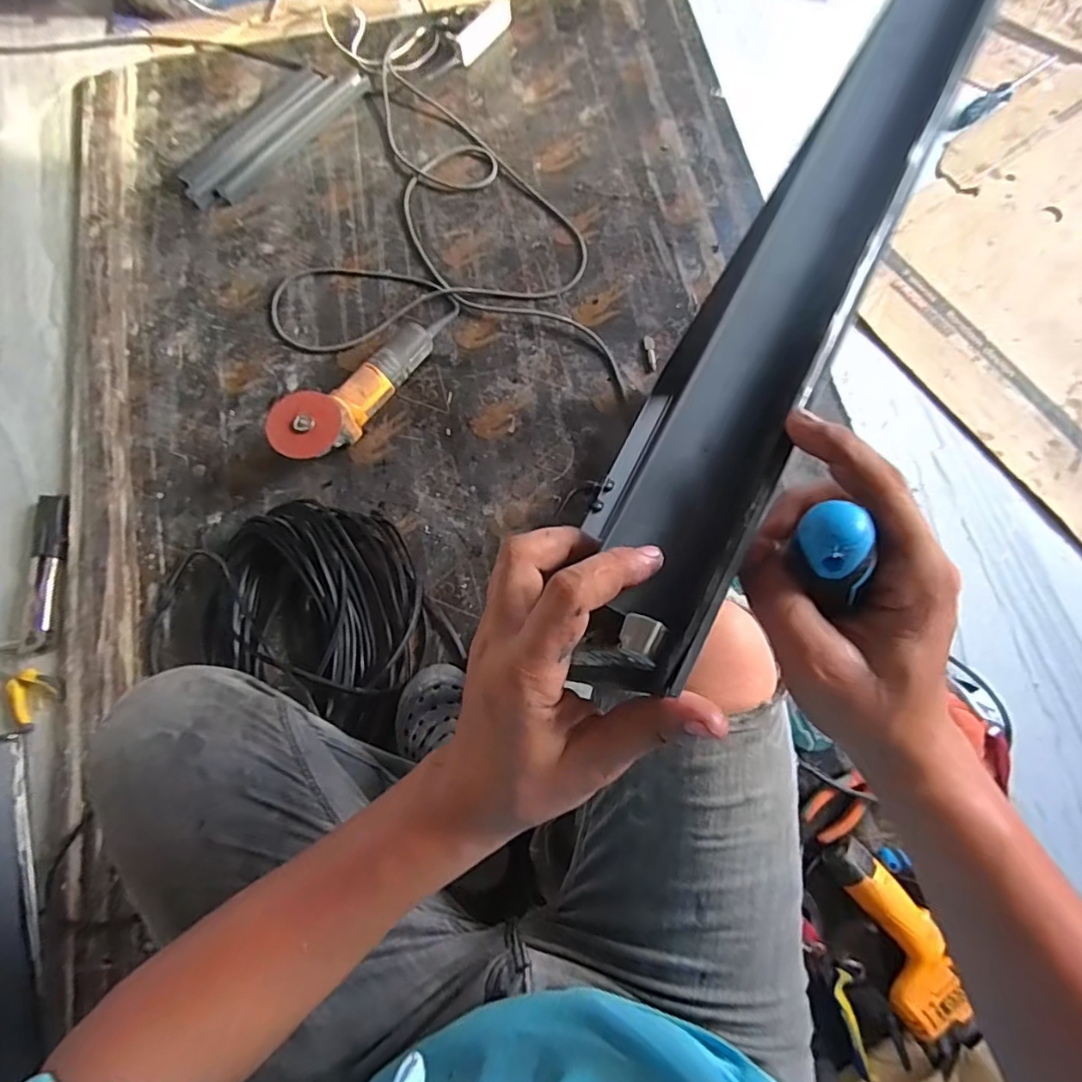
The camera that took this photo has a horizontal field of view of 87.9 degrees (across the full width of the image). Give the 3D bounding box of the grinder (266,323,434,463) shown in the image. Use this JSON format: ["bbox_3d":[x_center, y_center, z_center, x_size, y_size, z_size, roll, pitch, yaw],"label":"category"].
[{"bbox_3d":[-0.285,-0.230,0.868,0.090,0.090,0.304,36,66,10],"label":"grinder"}]

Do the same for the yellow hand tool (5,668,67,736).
[{"bbox_3d":[-0.746,0.227,0.825,0.079,0.014,0.081,0,75,2],"label":"yellow hand tool"}]

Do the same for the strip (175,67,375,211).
[{"bbox_3d":[-0.512,-0.770,1.049,0.152,0.020,0.383,39,79,11],"label":"strip"}]

